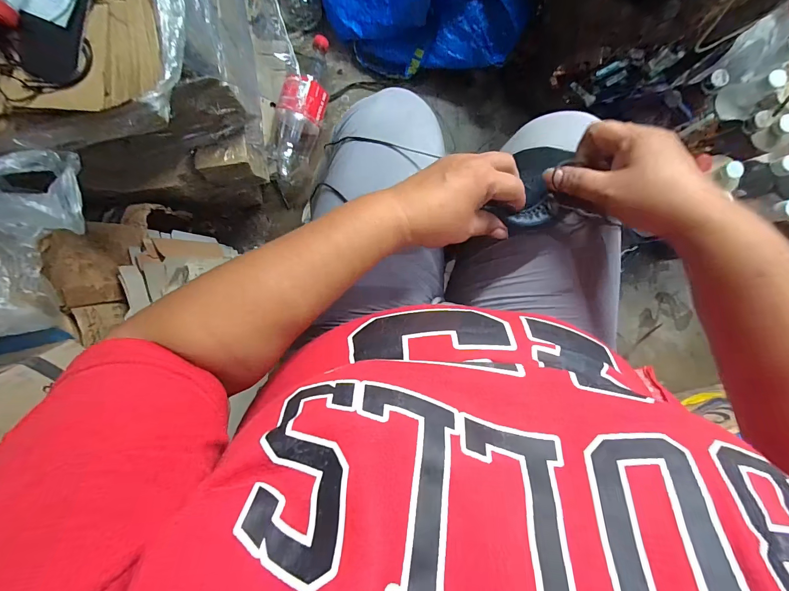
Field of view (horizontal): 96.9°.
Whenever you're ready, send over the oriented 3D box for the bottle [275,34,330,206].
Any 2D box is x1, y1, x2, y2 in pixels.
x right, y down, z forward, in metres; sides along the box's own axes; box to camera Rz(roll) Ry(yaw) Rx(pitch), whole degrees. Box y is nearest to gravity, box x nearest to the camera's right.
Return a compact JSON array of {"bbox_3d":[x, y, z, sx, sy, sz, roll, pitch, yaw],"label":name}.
[{"bbox_3d":[-0.191,-0.362,0.727,0.089,0.111,0.338,15,91,1],"label":"bottle"}]

